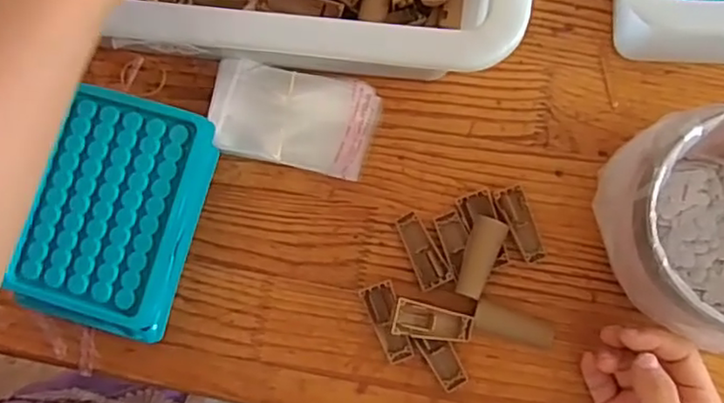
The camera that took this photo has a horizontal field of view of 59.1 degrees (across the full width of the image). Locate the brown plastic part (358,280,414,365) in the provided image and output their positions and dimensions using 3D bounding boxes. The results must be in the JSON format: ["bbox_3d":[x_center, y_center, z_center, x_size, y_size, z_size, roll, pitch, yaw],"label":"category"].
[{"bbox_3d":[0.018,0.076,0.405,0.021,0.013,0.050,-22,81,0],"label":"brown plastic part"}]

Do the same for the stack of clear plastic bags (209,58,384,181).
[{"bbox_3d":[-0.046,-0.056,0.428,0.108,0.015,0.063,13,83,5],"label":"stack of clear plastic bags"}]

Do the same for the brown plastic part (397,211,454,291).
[{"bbox_3d":[0.038,0.032,0.408,0.020,0.012,0.049,-28,81,0],"label":"brown plastic part"}]

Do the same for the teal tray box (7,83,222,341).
[{"bbox_3d":[-0.153,0.008,0.410,0.086,0.045,0.142,15,83,6],"label":"teal tray box"}]

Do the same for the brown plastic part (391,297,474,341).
[{"bbox_3d":[0.043,0.074,0.390,0.049,0.009,0.022,12,83,-9],"label":"brown plastic part"}]

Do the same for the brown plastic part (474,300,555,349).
[{"bbox_3d":[0.093,0.077,0.395,0.049,0.009,0.017,19,84,6],"label":"brown plastic part"}]

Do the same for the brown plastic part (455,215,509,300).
[{"bbox_3d":[0.073,0.035,0.396,0.020,0.010,0.050,22,84,6],"label":"brown plastic part"}]

